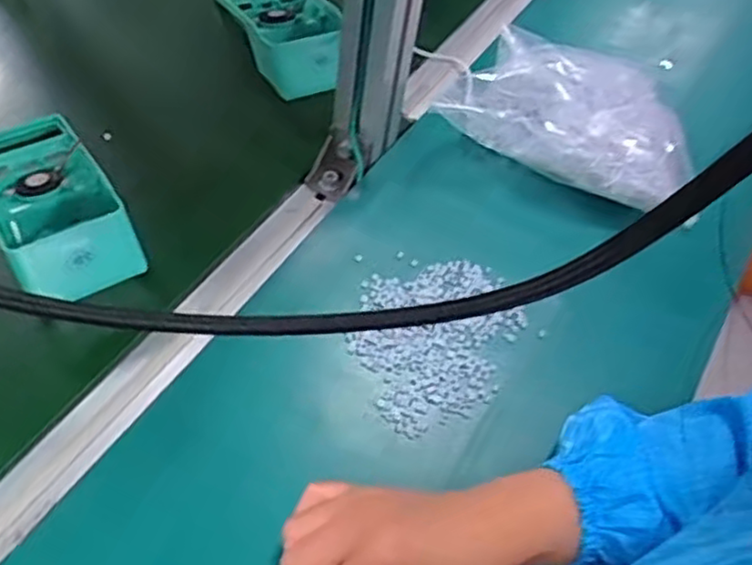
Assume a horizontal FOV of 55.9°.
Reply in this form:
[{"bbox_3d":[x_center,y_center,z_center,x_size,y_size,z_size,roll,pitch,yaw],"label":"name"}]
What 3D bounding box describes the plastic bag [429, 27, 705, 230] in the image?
[{"bbox_3d":[0.167,-0.137,0.599,0.213,0.064,0.113,19,57,7],"label":"plastic bag"}]

